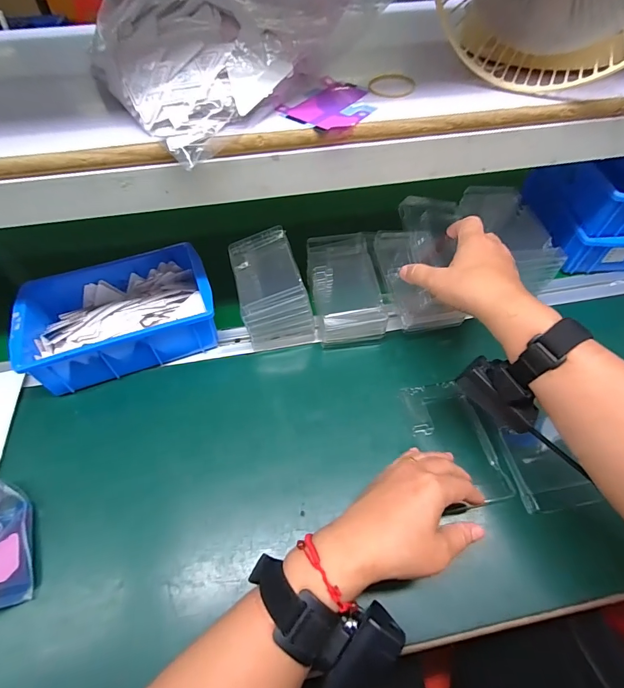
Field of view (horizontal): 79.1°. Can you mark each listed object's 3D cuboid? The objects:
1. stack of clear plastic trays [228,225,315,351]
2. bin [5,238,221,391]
[{"bbox_3d":[-0.051,-0.068,0.463,0.077,0.073,0.125,-12,55,-8],"label":"stack of clear plastic trays"},{"bbox_3d":[-0.217,-0.036,0.439,0.194,0.064,0.136,-20,56,-13],"label":"bin"}]

